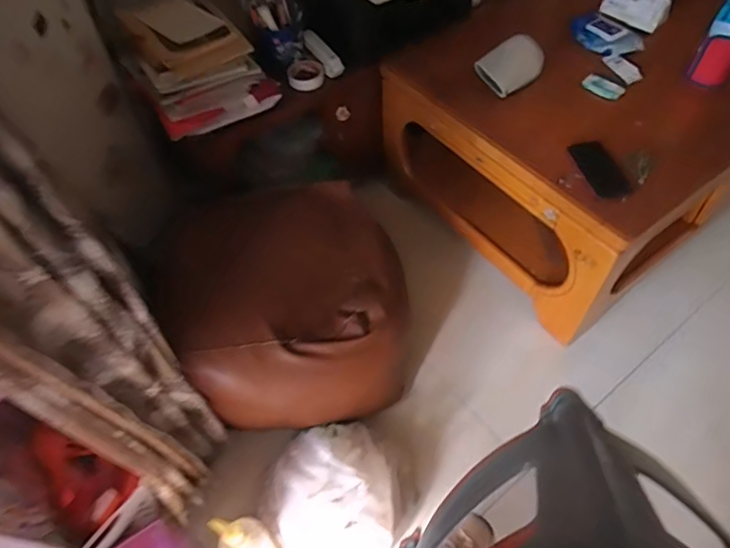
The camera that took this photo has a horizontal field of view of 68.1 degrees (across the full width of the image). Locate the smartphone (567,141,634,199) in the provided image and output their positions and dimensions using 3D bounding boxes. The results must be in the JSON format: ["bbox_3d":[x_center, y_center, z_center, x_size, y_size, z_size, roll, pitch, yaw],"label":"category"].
[{"bbox_3d":[0.494,-0.221,1.130,0.072,0.008,0.154,-14,55,-7],"label":"smartphone"}]

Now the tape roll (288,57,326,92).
[{"bbox_3d":[-0.150,-0.507,1.382,0.093,0.046,0.093,-1,54,2],"label":"tape roll"}]

